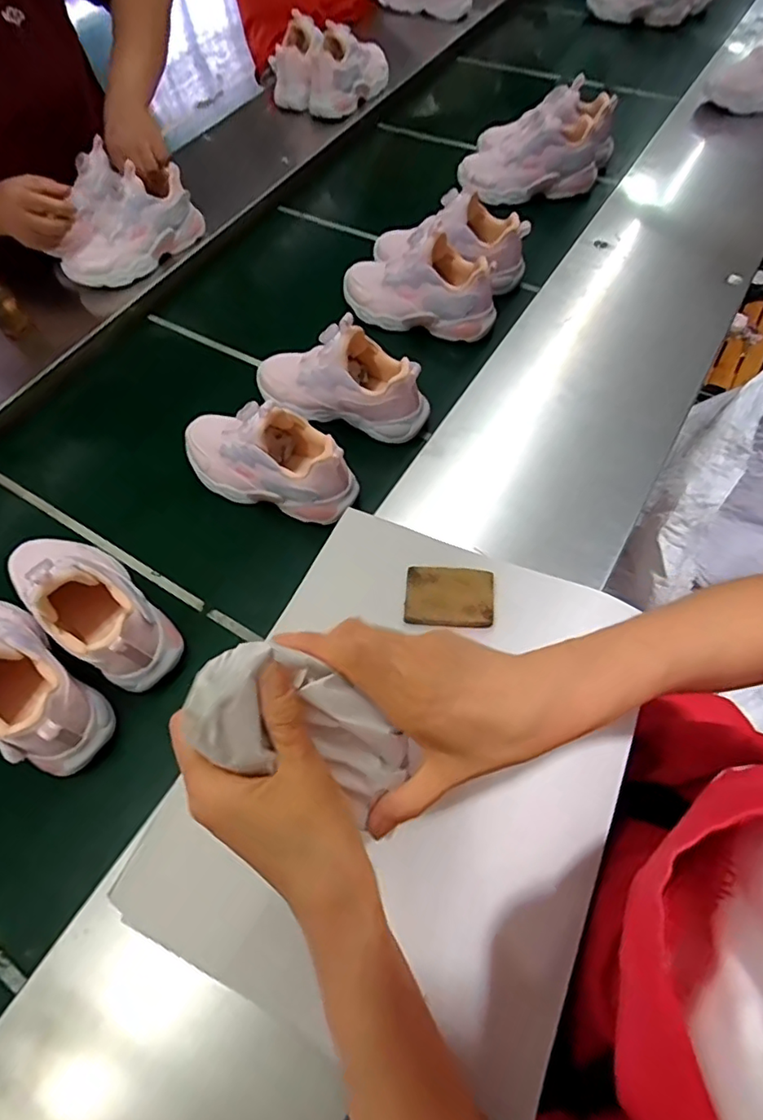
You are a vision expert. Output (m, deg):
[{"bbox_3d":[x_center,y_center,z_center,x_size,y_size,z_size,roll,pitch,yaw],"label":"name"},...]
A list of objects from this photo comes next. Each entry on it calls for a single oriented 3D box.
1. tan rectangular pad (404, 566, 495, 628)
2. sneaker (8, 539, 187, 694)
[{"bbox_3d":[0.057,0.030,0.459,0.072,0.004,0.053,4,60,5],"label":"tan rectangular pad"},{"bbox_3d":[-0.287,0.030,0.526,0.210,0.107,0.080,37,69,22],"label":"sneaker"}]

